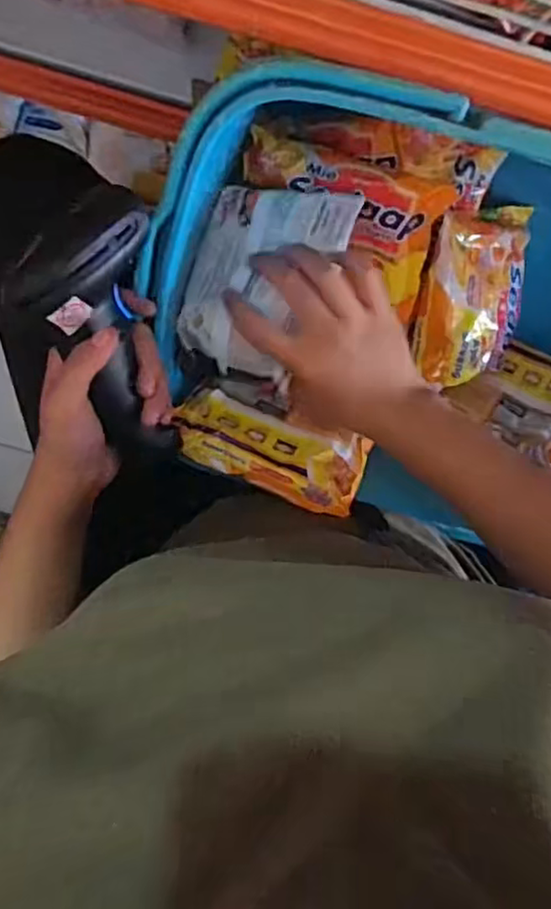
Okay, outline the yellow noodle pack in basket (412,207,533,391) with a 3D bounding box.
[{"bbox_3d":[0.161,-0.125,0.523,0.098,0.028,0.133,-8,115,-24],"label":"yellow noodle pack in basket"}]

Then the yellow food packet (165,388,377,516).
[{"bbox_3d":[-0.002,-0.006,0.481,0.136,0.075,0.024,24,135,6],"label":"yellow food packet"}]

